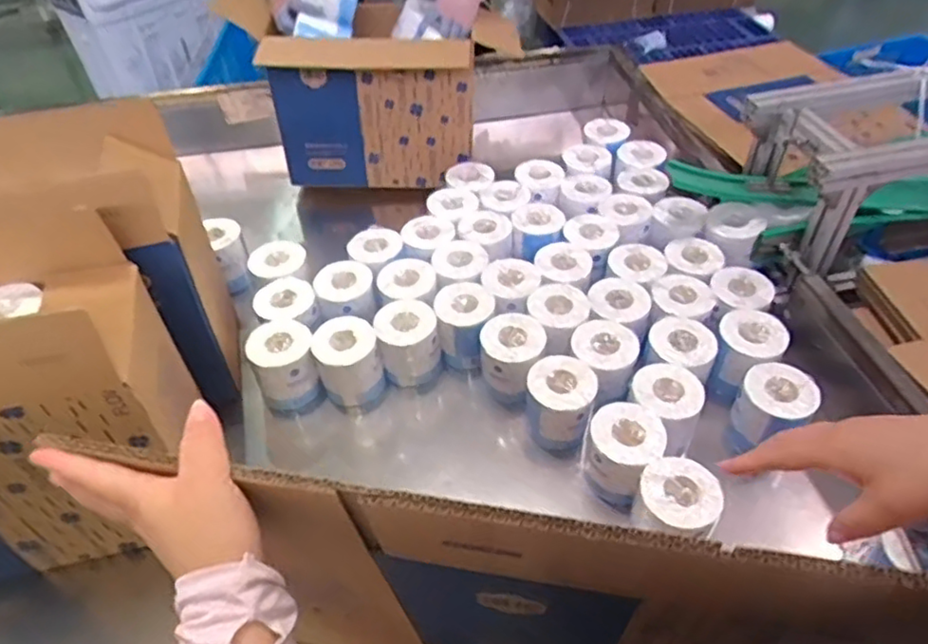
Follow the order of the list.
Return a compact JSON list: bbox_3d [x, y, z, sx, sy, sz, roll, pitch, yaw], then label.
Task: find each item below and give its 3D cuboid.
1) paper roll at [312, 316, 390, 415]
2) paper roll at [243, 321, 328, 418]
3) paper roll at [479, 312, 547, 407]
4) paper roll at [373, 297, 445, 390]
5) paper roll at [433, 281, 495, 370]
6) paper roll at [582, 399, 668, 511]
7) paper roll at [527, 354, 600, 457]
[{"bbox_3d":[-0.178,0.070,1.031,0.092,0.118,0.096,-1,45,1],"label":"paper roll"},{"bbox_3d":[-0.282,0.072,1.037,0.096,0.116,0.102,-19,48,-17],"label":"paper roll"},{"bbox_3d":[0.074,0.064,1.030,0.103,0.104,0.119,14,47,15],"label":"paper roll"},{"bbox_3d":[-0.090,0.036,1.066,0.100,0.108,0.094,-13,46,-11],"label":"paper roll"},{"bbox_3d":[0.001,0.003,1.085,0.097,0.096,0.105,11,47,13],"label":"paper roll"},{"bbox_3d":[0.222,0.185,0.913,0.102,0.103,0.107,23,50,22],"label":"paper roll"},{"bbox_3d":[0.142,0.123,0.974,0.102,0.108,0.099,7,46,9],"label":"paper roll"}]

